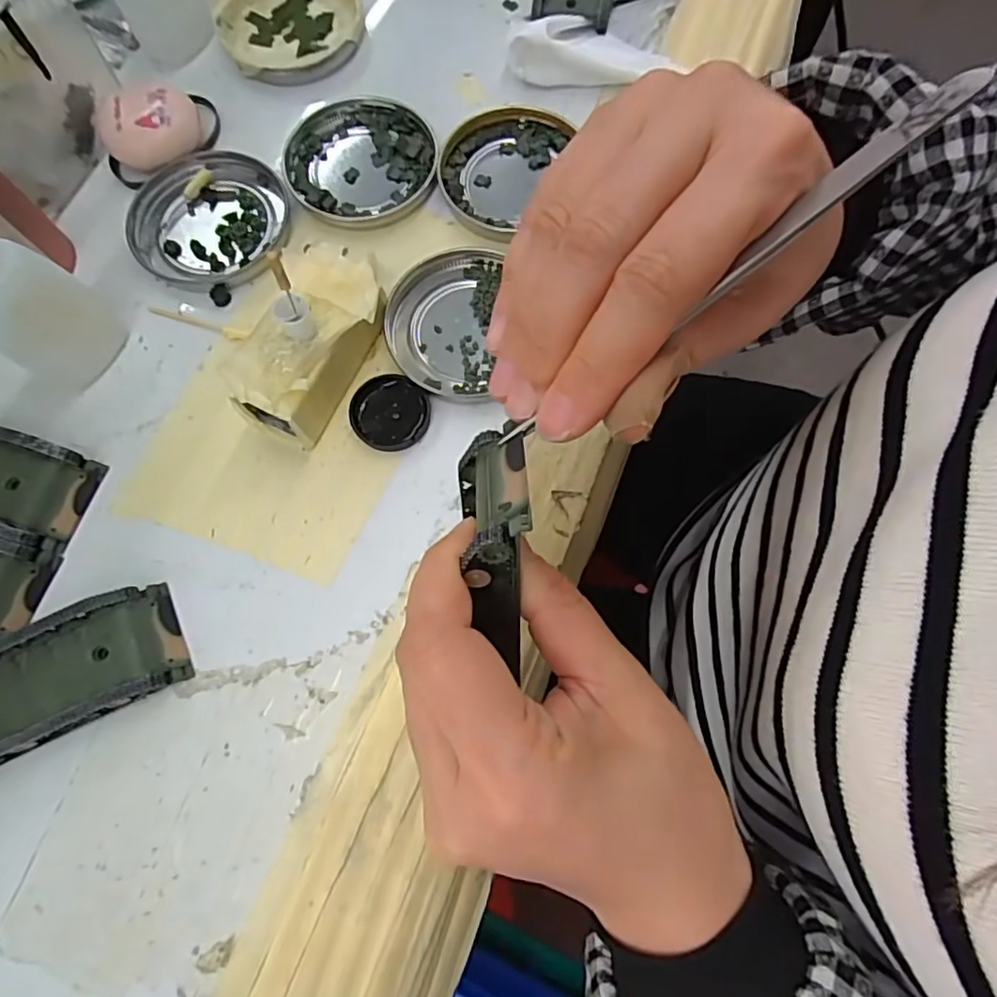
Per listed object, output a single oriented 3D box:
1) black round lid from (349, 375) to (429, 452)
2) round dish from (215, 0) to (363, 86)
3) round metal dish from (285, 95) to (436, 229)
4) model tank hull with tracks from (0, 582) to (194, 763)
[{"bbox_3d":[-0.050,-0.040,0.272,0.035,0.007,0.035,0,73,0],"label":"black round lid"},{"bbox_3d":[-0.120,-0.273,0.342,0.076,0.014,0.071,0,73,0],"label":"round dish"},{"bbox_3d":[-0.073,-0.180,0.313,0.078,0.008,0.076,0,73,0],"label":"round metal dish"},{"bbox_3d":[-0.176,0.072,0.233,0.093,0.020,0.045,-25,75,-7],"label":"model tank hull with tracks"}]

